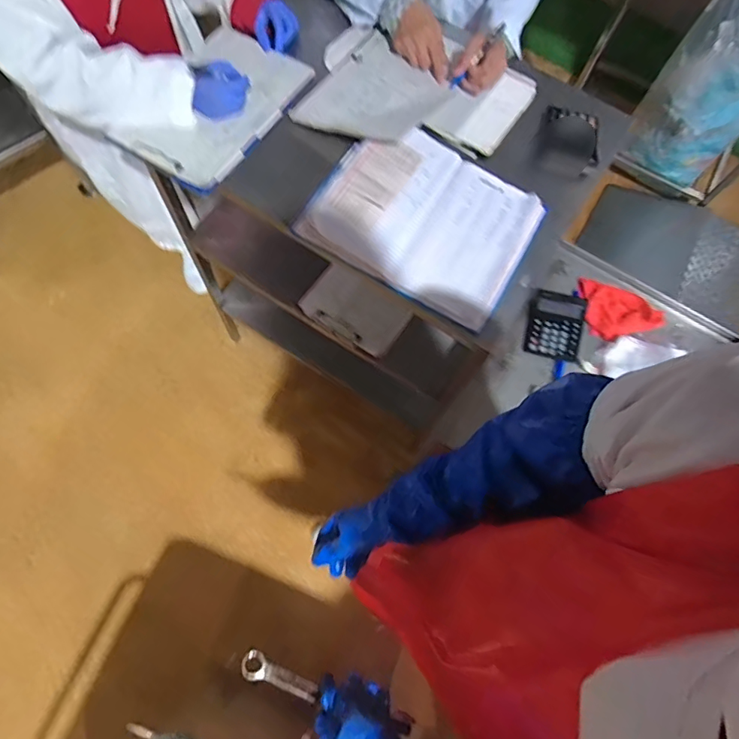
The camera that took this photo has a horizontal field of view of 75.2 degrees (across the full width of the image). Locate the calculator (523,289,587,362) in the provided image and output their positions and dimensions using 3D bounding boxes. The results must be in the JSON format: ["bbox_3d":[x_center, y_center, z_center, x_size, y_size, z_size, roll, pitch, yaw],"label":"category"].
[{"bbox_3d":[0.372,-0.092,0.965,0.115,0.017,0.140,17,77,-2],"label":"calculator"}]

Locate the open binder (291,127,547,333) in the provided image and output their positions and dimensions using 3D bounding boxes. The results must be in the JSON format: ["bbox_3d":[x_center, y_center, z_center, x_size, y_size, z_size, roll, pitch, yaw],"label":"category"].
[{"bbox_3d":[0.093,-0.253,0.800,0.338,0.040,0.270,31,69,-2],"label":"open binder"}]

